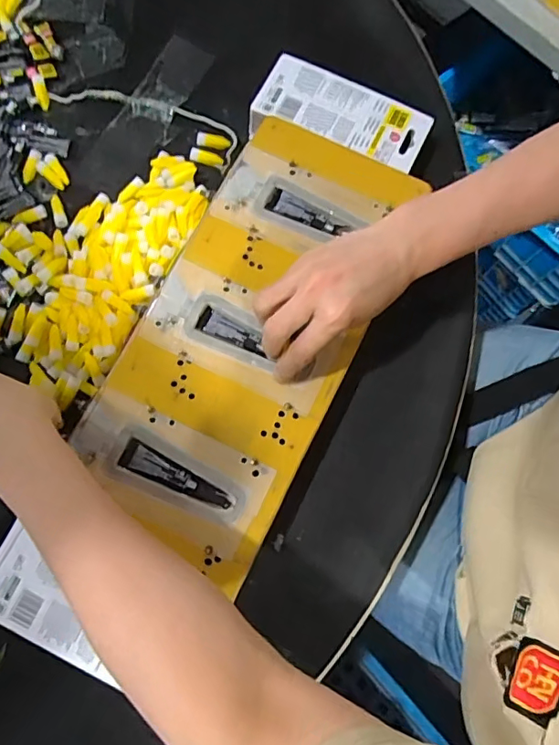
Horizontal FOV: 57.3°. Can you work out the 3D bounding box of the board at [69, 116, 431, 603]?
[{"bbox_3d":[-0.026,-0.040,0.424,0.175,0.012,0.372,18,77,4],"label":"board"}]

